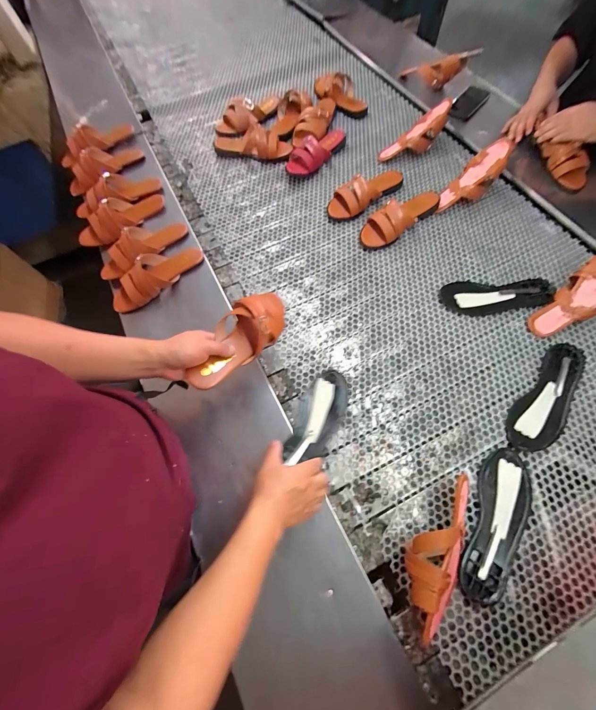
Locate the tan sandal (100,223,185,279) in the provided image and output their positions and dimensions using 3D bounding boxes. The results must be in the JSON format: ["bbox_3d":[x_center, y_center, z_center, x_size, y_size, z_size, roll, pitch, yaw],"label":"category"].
[{"bbox_3d":[-0.386,-0.272,0.703,0.085,0.062,0.233,37,74,16],"label":"tan sandal"}]

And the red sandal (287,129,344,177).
[{"bbox_3d":[0.048,-0.610,0.859,0.085,0.055,0.192,39,75,17],"label":"red sandal"}]

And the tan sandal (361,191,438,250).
[{"bbox_3d":[0.269,-0.363,0.751,0.238,0.056,0.091,-32,69,-10],"label":"tan sandal"}]

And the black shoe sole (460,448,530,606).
[{"bbox_3d":[0.346,0.289,0.499,0.078,0.021,0.251,26,71,13],"label":"black shoe sole"}]

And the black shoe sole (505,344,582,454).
[{"bbox_3d":[0.506,0.083,0.577,0.079,0.016,0.256,38,74,17],"label":"black shoe sole"}]

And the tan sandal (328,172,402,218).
[{"bbox_3d":[0.184,-0.457,0.790,0.240,0.061,0.094,-35,70,-11],"label":"tan sandal"}]

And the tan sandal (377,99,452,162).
[{"bbox_3d":[0.347,-0.653,0.857,0.234,0.059,0.091,-29,67,16],"label":"tan sandal"}]

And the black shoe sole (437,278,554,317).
[{"bbox_3d":[0.459,-0.139,0.668,0.240,0.019,0.088,-7,67,0],"label":"black shoe sole"}]

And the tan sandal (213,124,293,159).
[{"bbox_3d":[-0.144,-0.666,0.886,0.251,0.063,0.105,8,68,6],"label":"tan sandal"}]

